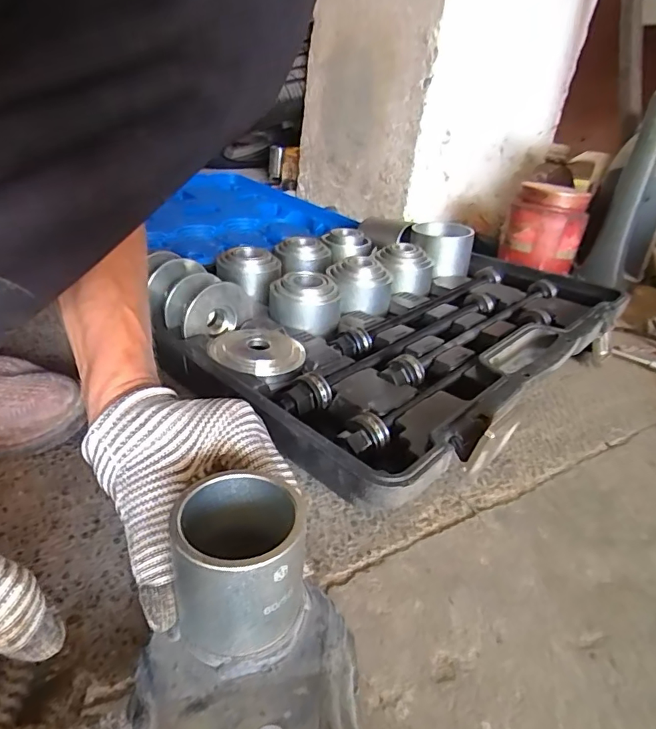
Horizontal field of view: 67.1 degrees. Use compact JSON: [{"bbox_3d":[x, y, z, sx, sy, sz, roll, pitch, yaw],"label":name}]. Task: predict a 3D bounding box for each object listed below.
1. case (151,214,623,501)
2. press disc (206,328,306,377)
[{"bbox_3d":[0.074,-0.062,0.566,0.388,0.079,0.504,30,37,34],"label":"case"},{"bbox_3d":[-0.064,-0.014,0.445,0.079,0.012,0.066,-14,35,-35],"label":"press disc"}]

